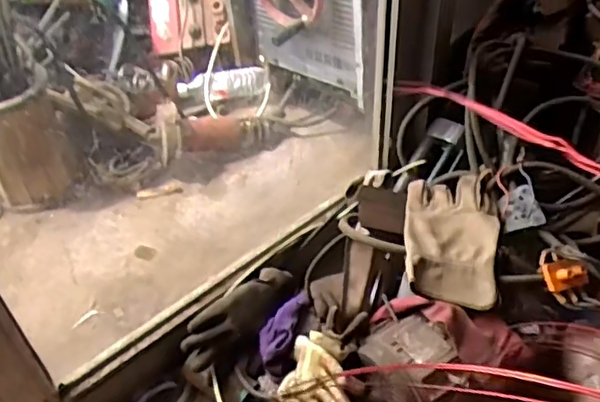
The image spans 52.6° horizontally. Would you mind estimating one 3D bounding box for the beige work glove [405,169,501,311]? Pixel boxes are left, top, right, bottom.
[{"bbox_3d":[0.213,0.044,0.861,0.126,0.042,0.232,6,44,10],"label":"beige work glove"}]

